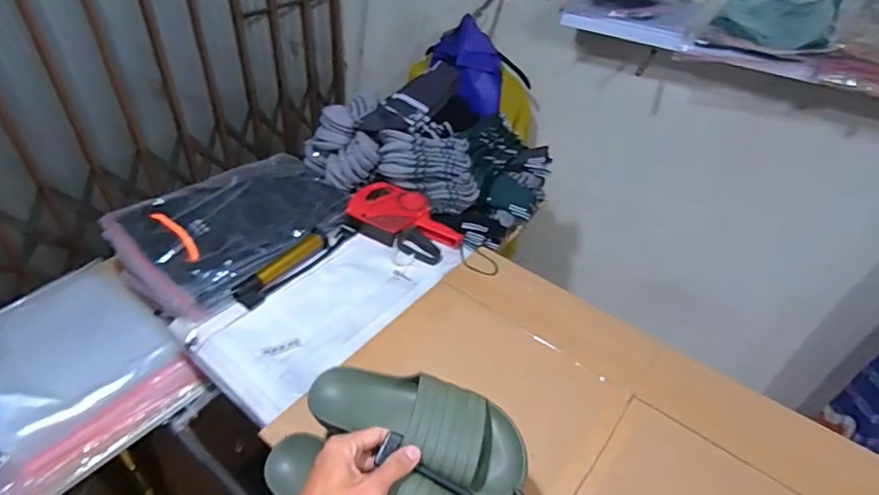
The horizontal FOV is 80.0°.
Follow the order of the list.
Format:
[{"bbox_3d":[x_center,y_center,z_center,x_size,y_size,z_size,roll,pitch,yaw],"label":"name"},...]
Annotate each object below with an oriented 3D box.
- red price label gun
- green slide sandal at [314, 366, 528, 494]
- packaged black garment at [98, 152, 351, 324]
[{"bbox_3d":[-0.071,-0.055,1.003,0.220,0.041,0.118,29,47,25],"label":"red price label gun"},{"bbox_3d":[-0.029,0.181,0.575,0.255,0.065,0.098,16,42,24],"label":"green slide sandal"},{"bbox_3d":[-0.391,-0.057,0.999,0.320,0.051,0.402,28,46,24],"label":"packaged black garment"}]

